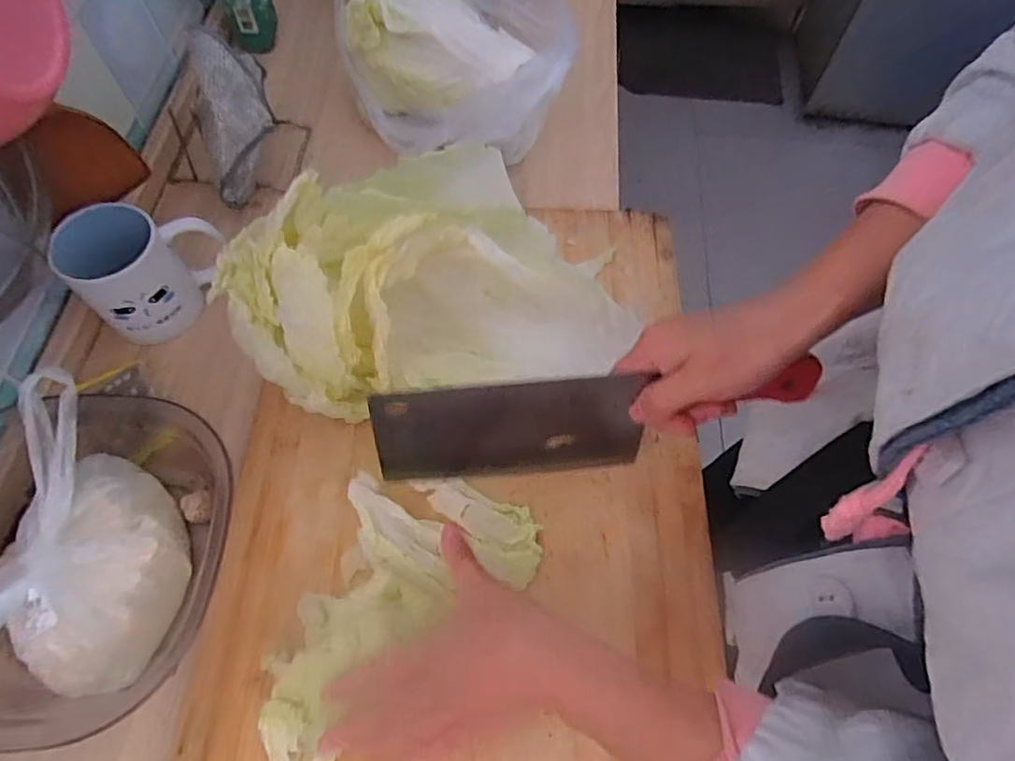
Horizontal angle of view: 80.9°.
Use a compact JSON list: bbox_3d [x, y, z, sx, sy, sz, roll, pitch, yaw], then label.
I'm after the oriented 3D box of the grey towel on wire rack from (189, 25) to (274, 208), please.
[{"bbox_3d":[-0.268,-0.251,0.586,0.066,0.112,0.123,-12,64,-6],"label":"grey towel on wire rack"}]

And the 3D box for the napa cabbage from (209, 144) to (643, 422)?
[{"bbox_3d":[-0.066,-0.070,0.451,0.256,0.116,0.198,-29,67,-14],"label":"napa cabbage"}]

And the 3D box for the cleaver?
[{"bbox_3d":[0.054,0.019,0.373,0.264,0.082,0.025,-6,43,-4],"label":"cleaver"}]

